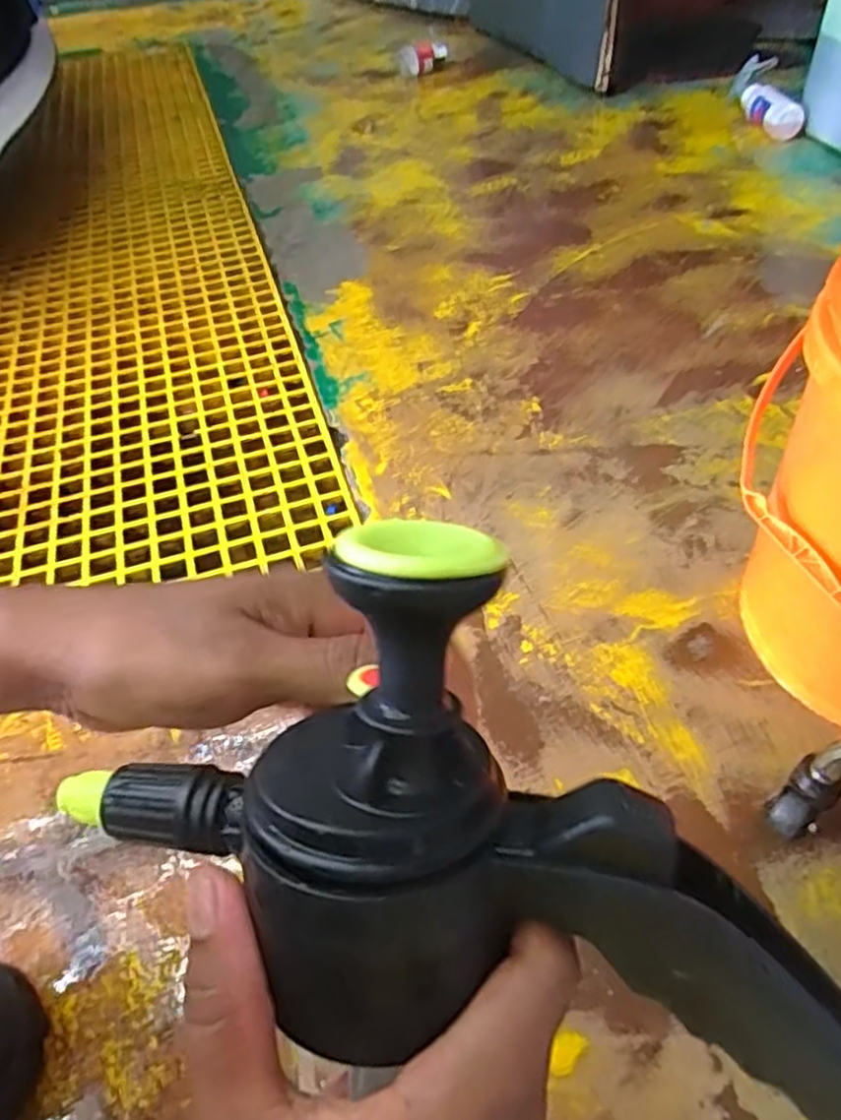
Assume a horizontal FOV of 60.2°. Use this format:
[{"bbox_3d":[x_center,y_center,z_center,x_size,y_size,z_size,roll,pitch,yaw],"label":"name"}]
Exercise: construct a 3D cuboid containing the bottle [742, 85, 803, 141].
[{"bbox_3d":[0.712,-0.926,1.484,0.067,0.056,0.188,-8,48,-3],"label":"bottle"}]

